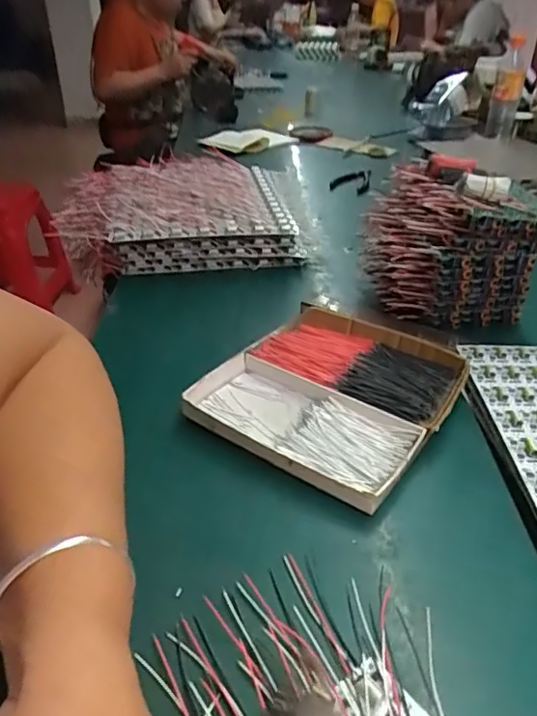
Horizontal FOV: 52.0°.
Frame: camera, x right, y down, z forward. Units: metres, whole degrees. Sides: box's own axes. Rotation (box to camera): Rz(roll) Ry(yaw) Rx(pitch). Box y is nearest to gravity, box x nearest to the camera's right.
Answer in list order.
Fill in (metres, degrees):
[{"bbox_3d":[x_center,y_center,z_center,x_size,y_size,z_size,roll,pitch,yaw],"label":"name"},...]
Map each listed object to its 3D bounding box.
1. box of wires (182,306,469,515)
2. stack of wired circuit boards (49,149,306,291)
[{"bbox_3d":[0.061,0.028,0.507,0.193,0.027,0.215,21,40,28],"label":"box of wires"},{"bbox_3d":[-0.117,-0.224,0.837,0.335,0.083,0.305,-2,34,-2],"label":"stack of wired circuit boards"}]

